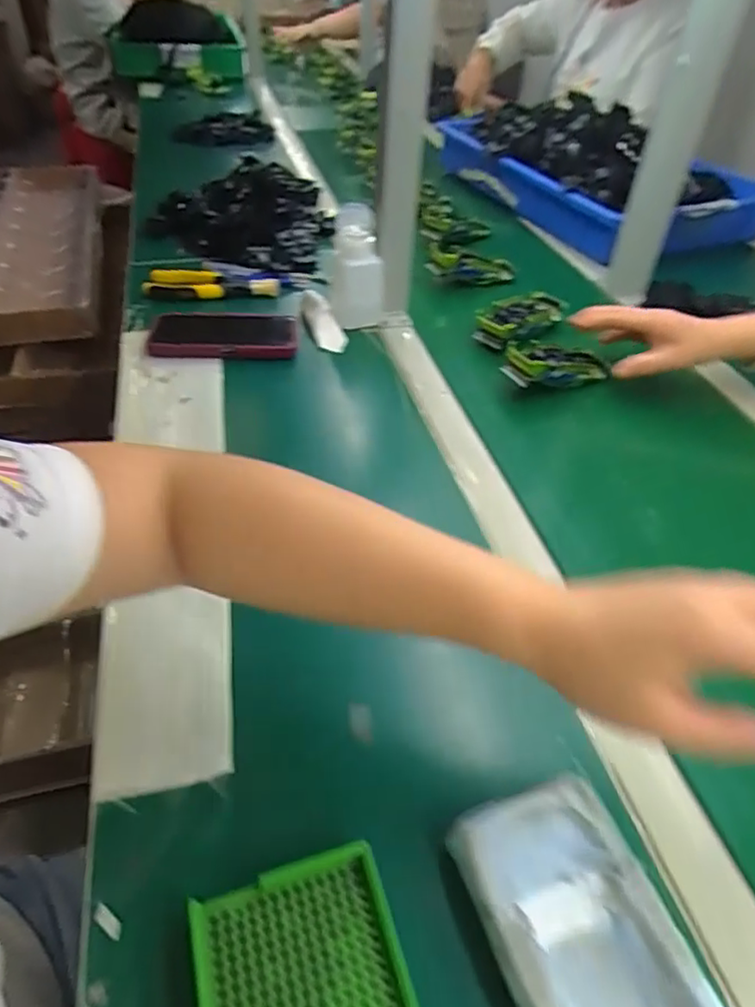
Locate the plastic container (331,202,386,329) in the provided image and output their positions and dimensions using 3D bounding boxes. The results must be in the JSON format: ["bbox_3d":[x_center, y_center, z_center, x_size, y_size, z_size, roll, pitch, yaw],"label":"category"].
[{"bbox_3d":[-0.023,-0.292,0.778,0.066,0.120,0.091,3,44,-1],"label":"plastic container"}]

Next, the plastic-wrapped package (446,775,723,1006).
[{"bbox_3d":[0.103,0.223,0.293,0.084,0.034,0.161,-13,47,-17],"label":"plastic-wrapped package"}]

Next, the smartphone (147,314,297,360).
[{"bbox_3d":[-0.180,-0.198,0.731,0.166,0.018,0.101,-3,40,-7],"label":"smartphone"}]

